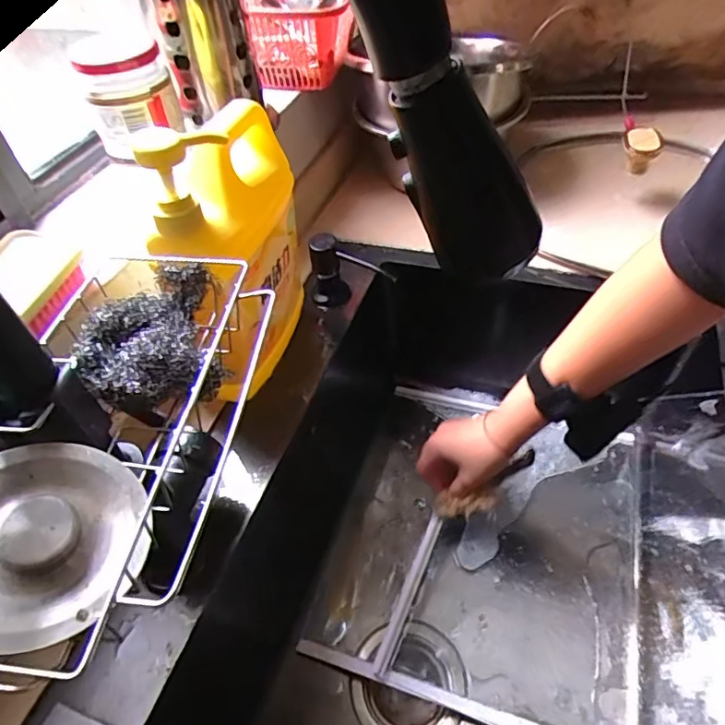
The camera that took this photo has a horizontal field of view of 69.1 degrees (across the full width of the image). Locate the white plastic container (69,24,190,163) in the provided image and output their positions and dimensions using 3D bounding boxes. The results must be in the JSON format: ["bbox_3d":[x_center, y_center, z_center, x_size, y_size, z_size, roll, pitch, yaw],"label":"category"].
[{"bbox_3d":[-0.191,-0.231,0.445,0.062,0.092,0.072,10,51,15],"label":"white plastic container"}]

